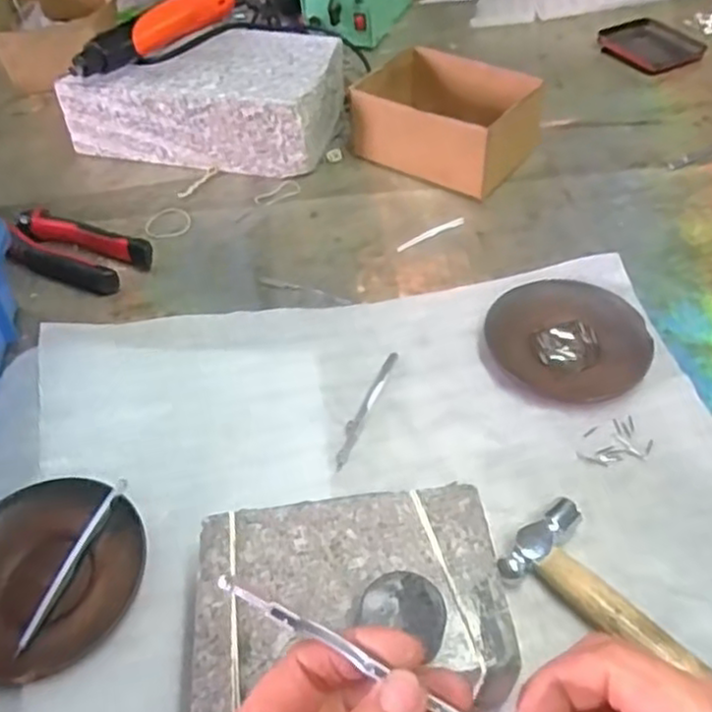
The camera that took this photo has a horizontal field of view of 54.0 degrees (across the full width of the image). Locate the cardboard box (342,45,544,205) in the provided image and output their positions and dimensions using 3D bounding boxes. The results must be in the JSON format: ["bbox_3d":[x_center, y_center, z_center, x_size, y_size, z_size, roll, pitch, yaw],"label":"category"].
[{"bbox_3d":[0.085,-0.228,0.674,0.155,0.070,0.125,26,54,22],"label":"cardboard box"}]

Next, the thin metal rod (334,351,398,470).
[{"bbox_3d":[0.006,0.035,0.481,0.011,0.004,0.104,17,51,16],"label":"thin metal rod"}]

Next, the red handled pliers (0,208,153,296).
[{"bbox_3d":[-0.264,-0.097,0.601,0.181,0.022,0.057,20,51,17],"label":"red handled pliers"}]

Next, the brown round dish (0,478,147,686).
[{"bbox_3d":[-0.175,0.121,0.391,0.098,0.016,0.112,15,50,14],"label":"brown round dish"}]

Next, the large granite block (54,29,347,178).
[{"bbox_3d":[-0.145,-0.261,0.705,0.240,0.081,0.140,9,49,9],"label":"large granite block"}]

